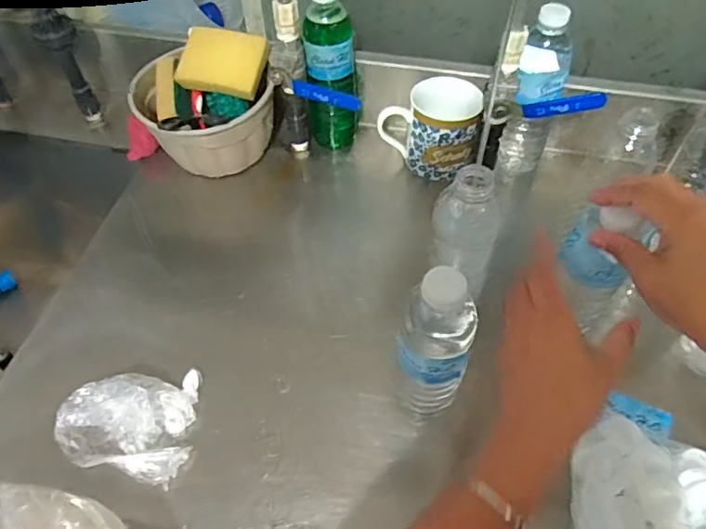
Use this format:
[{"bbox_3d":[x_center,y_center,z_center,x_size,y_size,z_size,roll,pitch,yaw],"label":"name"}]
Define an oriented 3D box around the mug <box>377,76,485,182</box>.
[{"bbox_3d":[0.094,-0.175,0.701,0.126,0.109,0.077,5,52,3],"label":"mug"}]

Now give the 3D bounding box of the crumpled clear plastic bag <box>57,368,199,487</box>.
[{"bbox_3d":[-0.213,0.147,0.526,0.124,0.043,0.107,0,52,0],"label":"crumpled clear plastic bag"}]

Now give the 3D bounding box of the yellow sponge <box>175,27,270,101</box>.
[{"bbox_3d":[-0.160,-0.252,0.689,0.113,0.024,0.076,13,90,9],"label":"yellow sponge"}]

